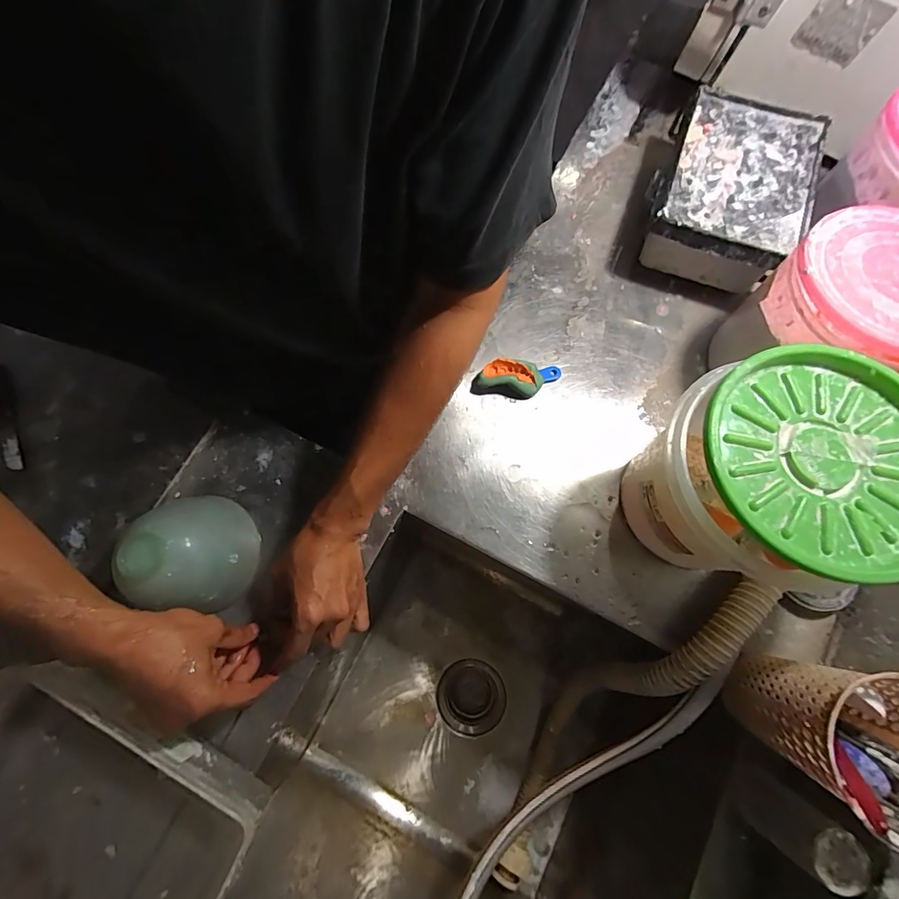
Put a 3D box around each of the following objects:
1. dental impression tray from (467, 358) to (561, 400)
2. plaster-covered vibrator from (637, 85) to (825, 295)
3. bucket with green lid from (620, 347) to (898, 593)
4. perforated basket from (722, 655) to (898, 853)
[{"bbox_3d":[0.080,-0.085,0.503,0.105,0.024,0.039,1,74,-1],"label":"dental impression tray"},{"bbox_3d":[0.327,-0.302,0.523,0.156,0.105,0.209,17,75,4],"label":"plaster-covered vibrator"},{"bbox_3d":[0.257,0.026,0.383,0.181,0.187,0.174,0,74,-1],"label":"bucket with green lid"},{"bbox_3d":[0.304,0.219,0.338,0.093,0.143,0.094,0,74,-1],"label":"perforated basket"}]

